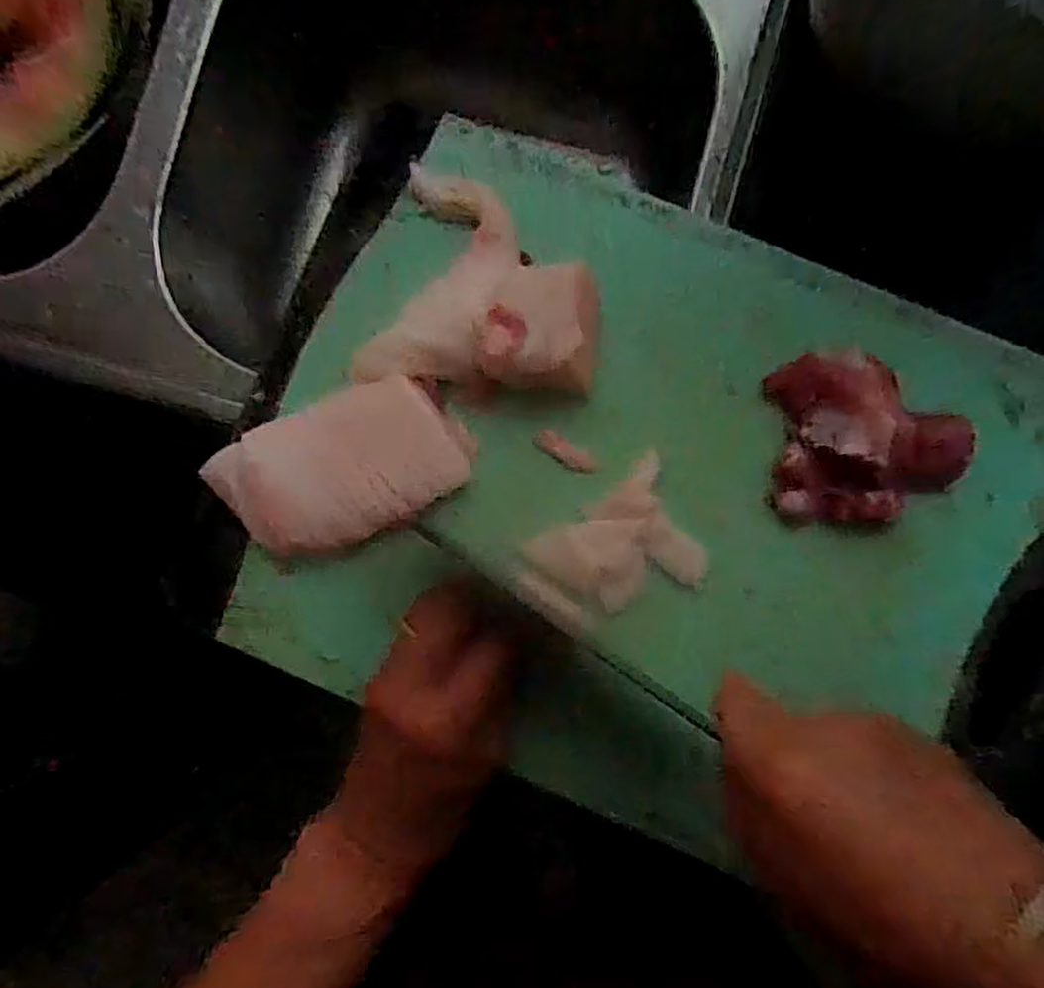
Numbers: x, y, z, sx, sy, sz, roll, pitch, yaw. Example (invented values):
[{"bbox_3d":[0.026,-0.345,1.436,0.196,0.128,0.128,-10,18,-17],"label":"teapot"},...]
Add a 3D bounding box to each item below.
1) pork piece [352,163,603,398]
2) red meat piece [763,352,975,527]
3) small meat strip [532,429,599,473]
[{"bbox_3d":[-0.018,-0.102,0.352,0.117,0.037,0.113,0,87,1],"label":"pork piece"},{"bbox_3d":[0.170,-0.027,0.346,0.095,0.033,0.084,-6,87,0],"label":"red meat piece"},{"bbox_3d":[0.022,-0.021,0.366,0.035,0.004,0.012,35,88,2],"label":"small meat strip"}]

